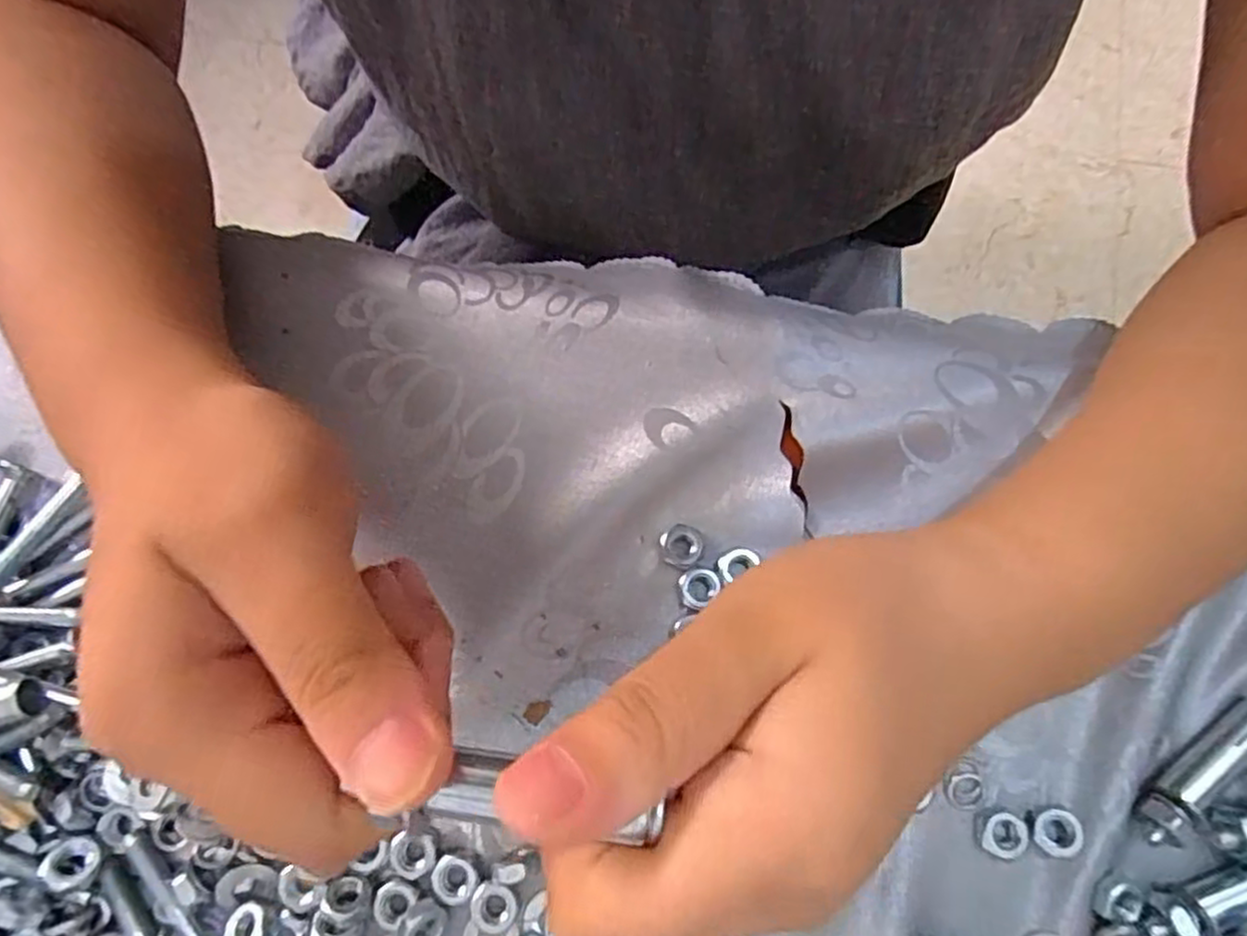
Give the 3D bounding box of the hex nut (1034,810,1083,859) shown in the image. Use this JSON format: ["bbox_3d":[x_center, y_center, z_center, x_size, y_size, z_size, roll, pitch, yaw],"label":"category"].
[{"bbox_3d":[0.126,0.105,0.207,0.011,0.004,0.013,11,76,2],"label":"hex nut"}]

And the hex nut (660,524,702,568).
[{"bbox_3d":[0.018,0.024,0.228,0.012,0.004,0.013,-18,77,-5],"label":"hex nut"}]

